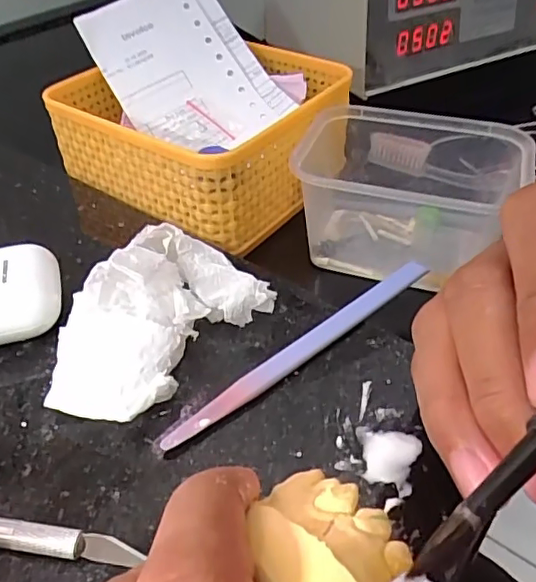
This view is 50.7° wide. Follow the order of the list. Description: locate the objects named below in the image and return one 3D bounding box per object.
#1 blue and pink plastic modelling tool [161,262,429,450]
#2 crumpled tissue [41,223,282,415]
[{"bbox_3d":[0.017,0.021,0.220,0.133,0.006,0.009,-31,50,-29],"label":"blue and pink plastic modelling tool"},{"bbox_3d":[-0.047,0.008,0.213,0.057,0.034,0.088,27,49,27],"label":"crumpled tissue"}]

